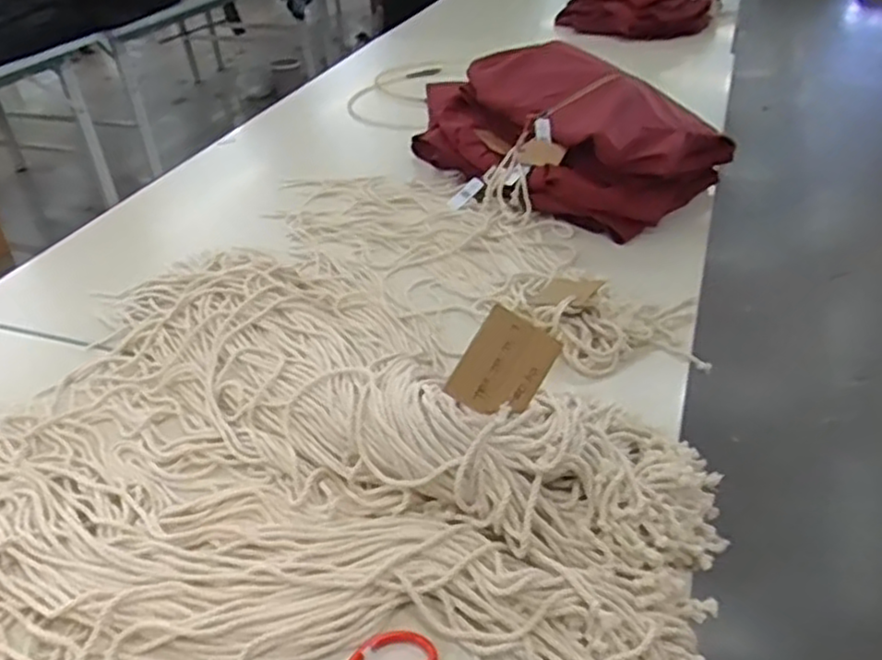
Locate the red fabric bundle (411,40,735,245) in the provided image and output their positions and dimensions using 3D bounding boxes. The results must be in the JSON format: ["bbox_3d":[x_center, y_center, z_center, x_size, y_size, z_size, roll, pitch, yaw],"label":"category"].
[{"bbox_3d":[0.246,-0.409,1.474,0.336,0.230,0.585,-30,44,-33],"label":"red fabric bundle"}]

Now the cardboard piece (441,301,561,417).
[{"bbox_3d":[0.069,0.041,0.789,0.087,0.109,0.010,32,2,-3],"label":"cardboard piece"}]

